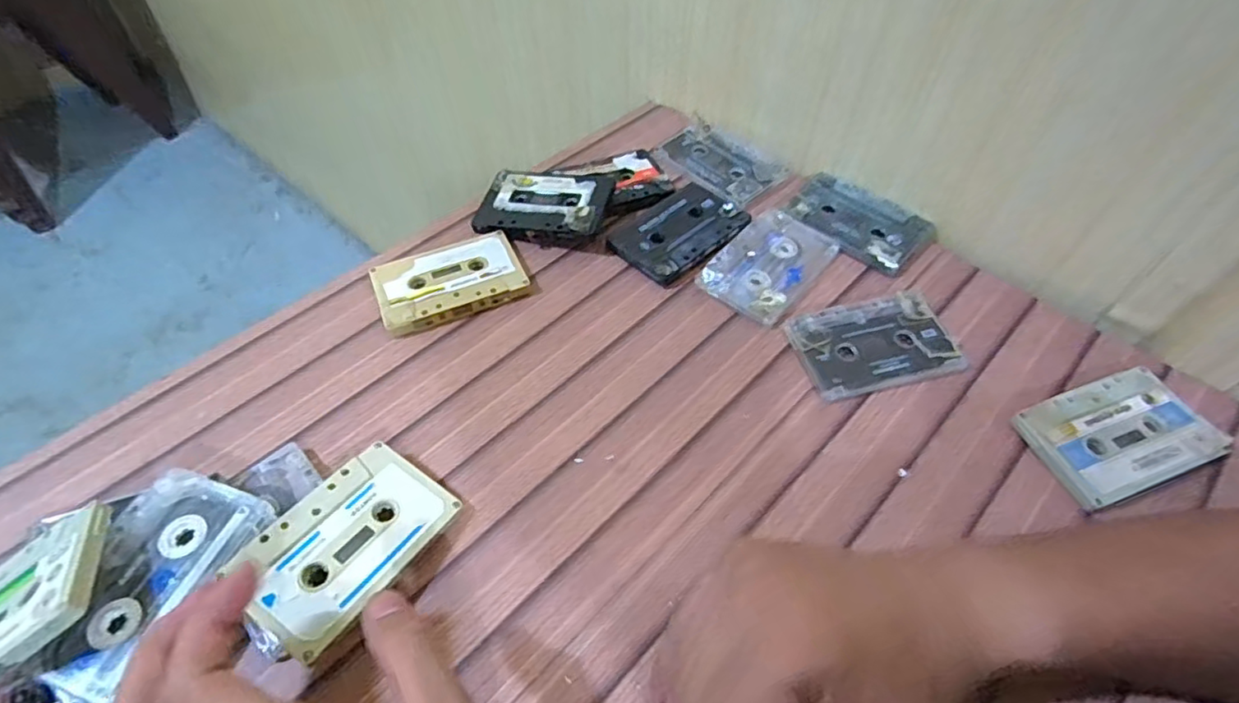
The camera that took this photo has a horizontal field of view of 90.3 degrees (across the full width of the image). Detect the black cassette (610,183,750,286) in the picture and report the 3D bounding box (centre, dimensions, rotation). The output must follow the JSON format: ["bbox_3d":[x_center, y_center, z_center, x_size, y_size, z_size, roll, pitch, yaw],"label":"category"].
[{"bbox_3d":[0.047,-0.094,0.469,0.101,0.007,0.065,-38,62,-25],"label":"black cassette"}]

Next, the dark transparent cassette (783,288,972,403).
[{"bbox_3d":[0.168,-0.006,0.401,0.103,0.008,0.065,-12,54,-9],"label":"dark transparent cassette"}]

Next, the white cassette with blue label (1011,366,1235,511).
[{"bbox_3d":[0.290,0.047,0.356,0.098,0.013,0.063,-17,55,-13],"label":"white cassette with blue label"}]

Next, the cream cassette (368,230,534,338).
[{"bbox_3d":[-0.120,-0.052,0.435,0.099,0.011,0.067,-22,56,-16],"label":"cream cassette"}]

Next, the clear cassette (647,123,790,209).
[{"bbox_3d":[0.088,-0.163,0.521,0.098,0.010,0.071,38,61,25],"label":"clear cassette"}]

